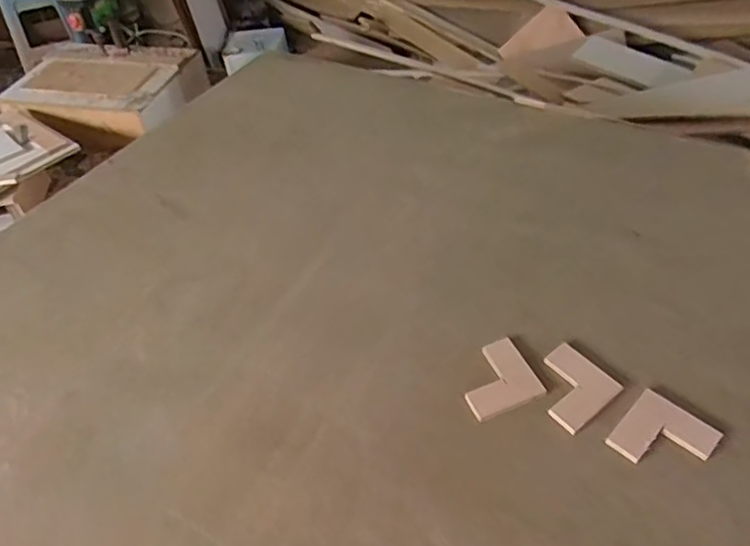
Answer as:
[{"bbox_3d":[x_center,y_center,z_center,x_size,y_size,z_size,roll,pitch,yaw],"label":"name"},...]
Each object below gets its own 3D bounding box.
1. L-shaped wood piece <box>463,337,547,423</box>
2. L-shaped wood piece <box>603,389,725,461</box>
[{"bbox_3d":[0.152,0.130,0.759,0.094,0.010,0.090,-20,47,-14],"label":"L-shaped wood piece"},{"bbox_3d":[0.330,0.186,0.691,0.095,0.008,0.091,-37,53,-28],"label":"L-shaped wood piece"}]

